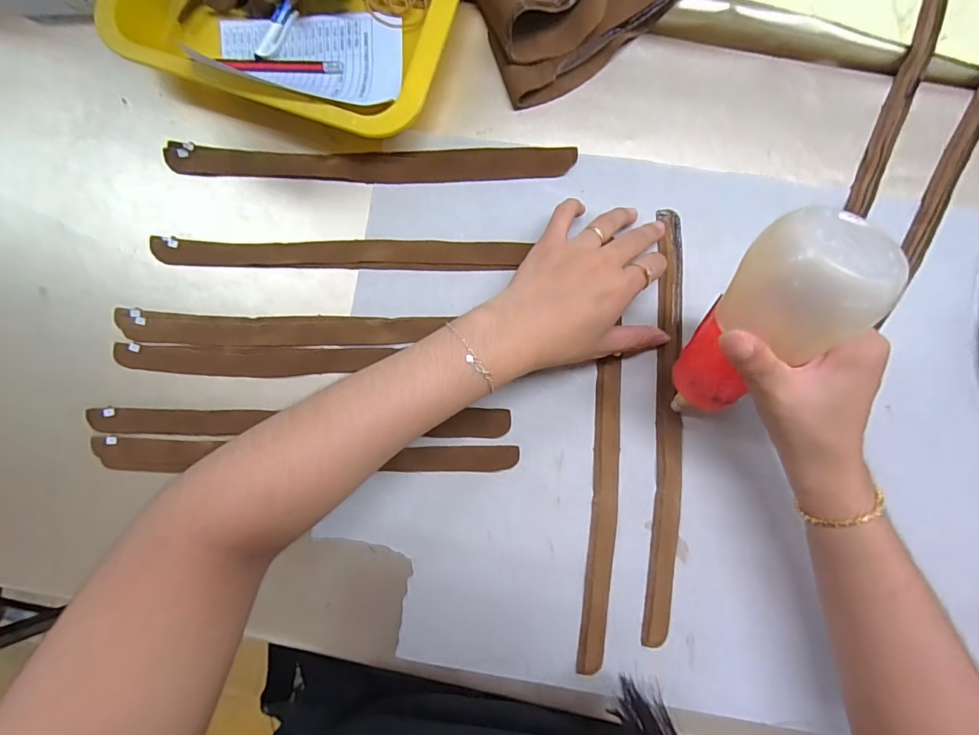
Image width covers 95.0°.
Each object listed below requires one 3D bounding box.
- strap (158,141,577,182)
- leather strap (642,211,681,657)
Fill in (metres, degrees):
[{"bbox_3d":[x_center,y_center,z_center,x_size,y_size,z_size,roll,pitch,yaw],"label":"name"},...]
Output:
[{"bbox_3d":[-0.095,-0.164,0.361,0.320,0.009,0.029,1,86,2],"label":"strap"},{"bbox_3d":[0.134,0.040,0.338,0.022,0.004,0.320,3,86,2],"label":"leather strap"}]

